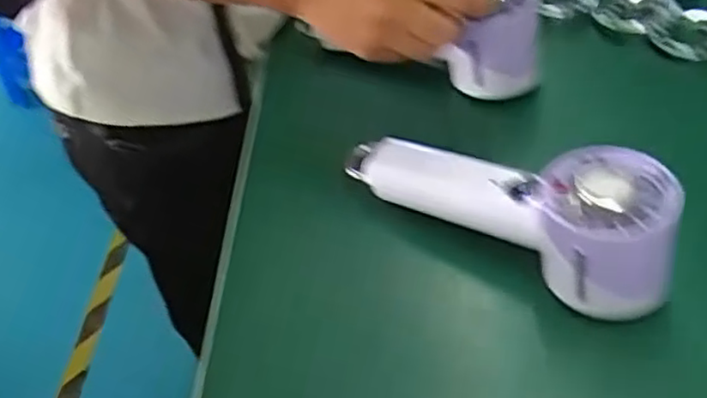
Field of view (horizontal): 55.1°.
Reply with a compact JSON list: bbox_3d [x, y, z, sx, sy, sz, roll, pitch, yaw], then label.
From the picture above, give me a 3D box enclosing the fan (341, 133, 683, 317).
[{"bbox_3d":[0.077,-0.006,0.377,0.194,0.063,0.058,23,53,26],"label":"fan"}]

